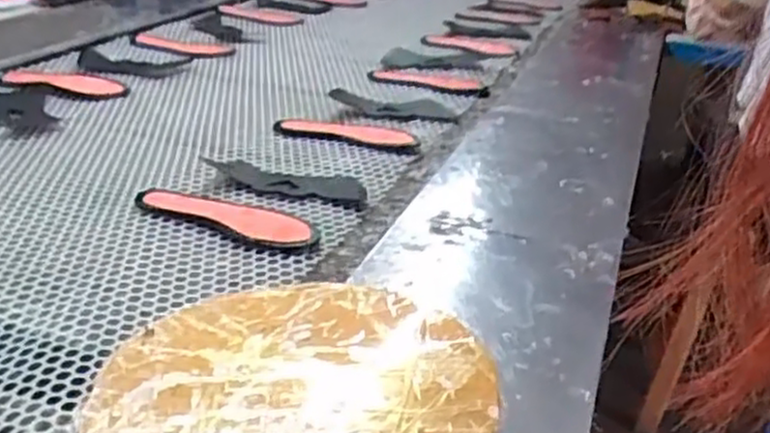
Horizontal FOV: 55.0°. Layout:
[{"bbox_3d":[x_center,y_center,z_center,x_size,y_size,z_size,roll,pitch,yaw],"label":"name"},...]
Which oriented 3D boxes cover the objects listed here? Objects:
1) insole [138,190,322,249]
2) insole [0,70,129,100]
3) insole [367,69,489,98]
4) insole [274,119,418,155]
[{"bbox_3d":[-0.176,0.000,0.836,0.222,0.015,0.080,14,28,19],"label":"insole"},{"bbox_3d":[-0.535,-0.225,1.244,0.215,0.018,0.088,9,28,7],"label":"insole"},{"bbox_3d":[0.074,-0.244,1.341,0.231,0.016,0.101,14,29,18],"label":"insole"},{"bbox_3d":[-0.055,-0.124,1.087,0.220,0.012,0.086,15,29,19],"label":"insole"}]

